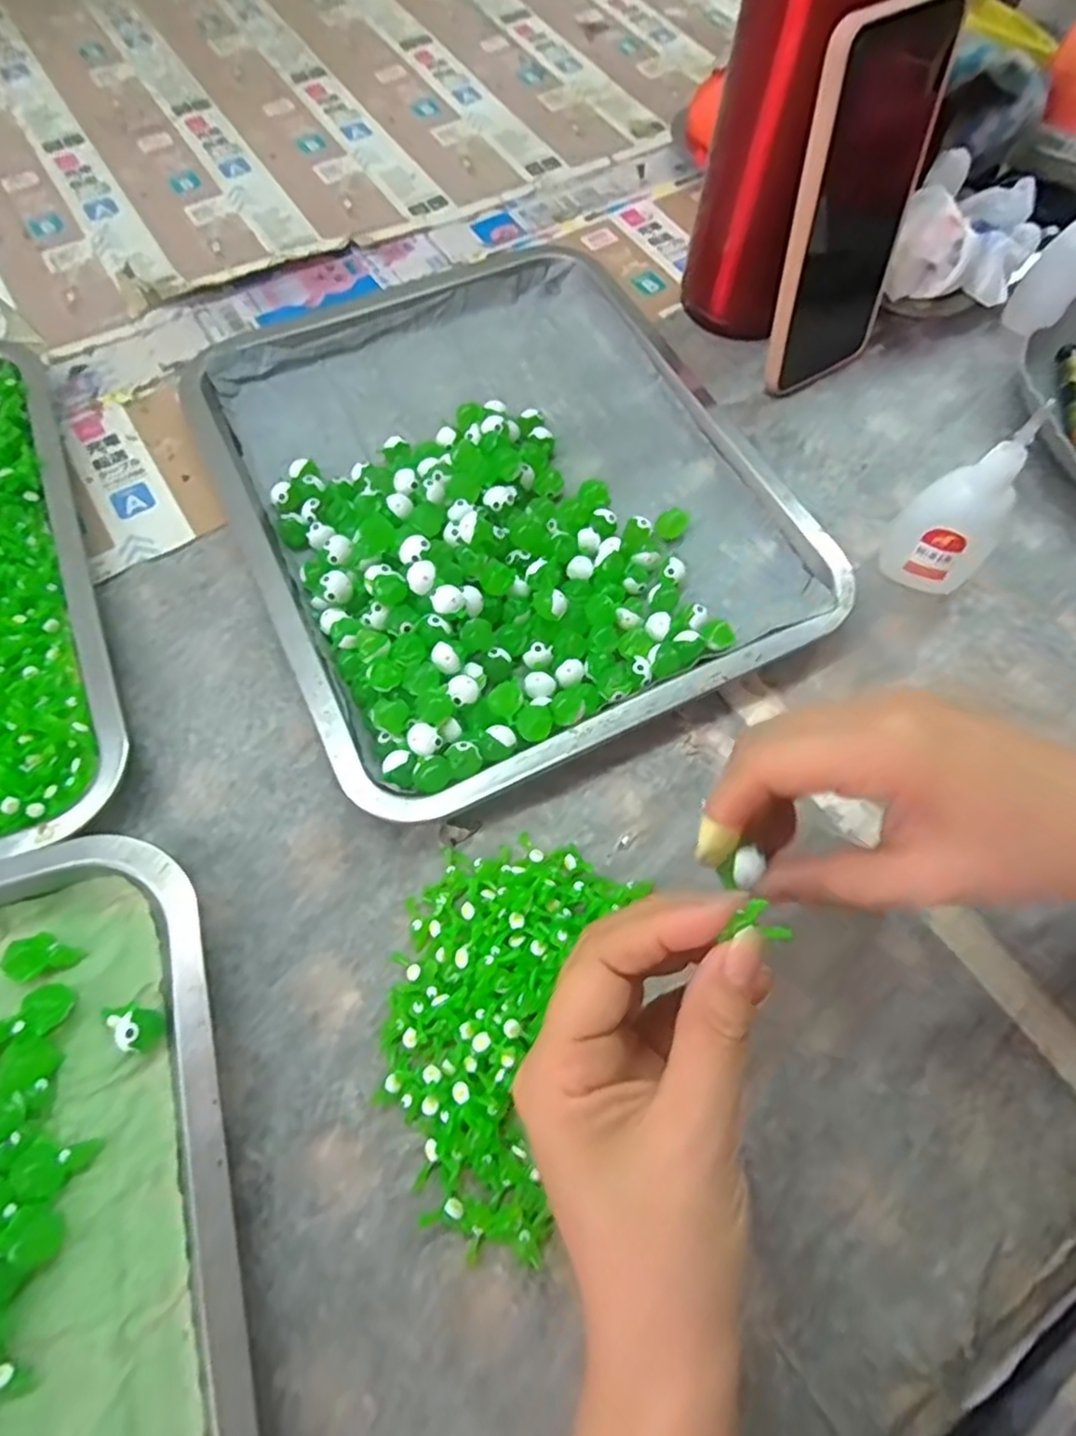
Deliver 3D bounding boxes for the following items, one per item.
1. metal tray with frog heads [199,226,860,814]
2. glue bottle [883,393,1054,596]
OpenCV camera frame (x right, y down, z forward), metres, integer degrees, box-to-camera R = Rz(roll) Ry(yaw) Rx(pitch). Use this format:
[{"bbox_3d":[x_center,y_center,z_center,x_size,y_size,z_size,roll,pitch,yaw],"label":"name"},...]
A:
[{"bbox_3d":[-0.023,-0.125,0.362,0.256,0.032,0.309,-25,69,-12],"label":"metal tray with frog heads"},{"bbox_3d":[0.203,-0.102,0.325,0.042,0.092,0.039,37,70,13],"label":"glue bottle"}]

